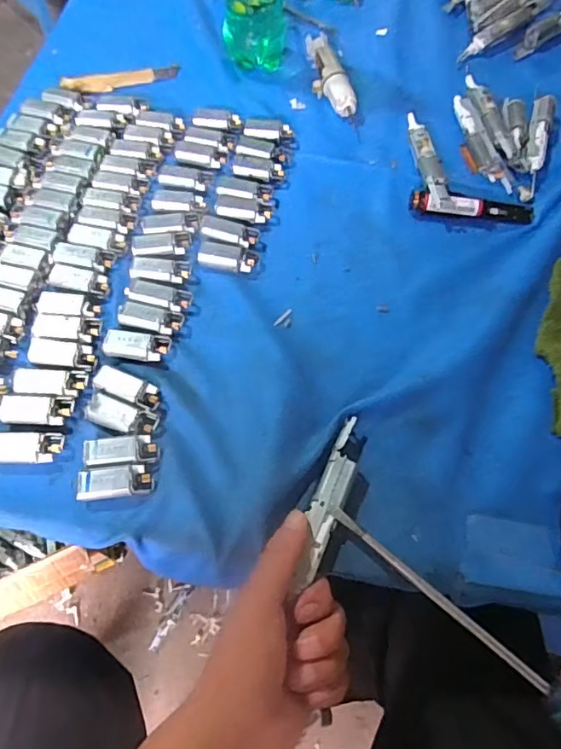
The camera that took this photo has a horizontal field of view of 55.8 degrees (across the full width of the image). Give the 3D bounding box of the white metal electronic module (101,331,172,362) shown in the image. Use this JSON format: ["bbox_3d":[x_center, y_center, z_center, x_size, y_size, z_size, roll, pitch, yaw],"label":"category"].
[{"bbox_3d":[-0.103,-0.020,0.381,0.046,0.005,0.020,3,64,-21],"label":"white metal electronic module"}]

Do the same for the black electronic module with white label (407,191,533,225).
[{"bbox_3d":[0.166,-0.145,0.454,0.106,0.017,0.022,3,63,-2],"label":"black electronic module with white label"}]

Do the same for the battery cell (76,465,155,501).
[{"bbox_3d":[-0.105,0.069,0.339,0.046,0.012,0.018,-7,64,-7],"label":"battery cell"}]

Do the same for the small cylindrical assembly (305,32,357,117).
[{"bbox_3d":[0.047,-0.297,0.524,0.029,0.025,0.108,-15,65,-10],"label":"small cylindrical assembly"}]

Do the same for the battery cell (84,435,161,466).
[{"bbox_3d":[-0.104,0.050,0.348,0.046,0.013,0.018,-6,64,-6],"label":"battery cell"}]

